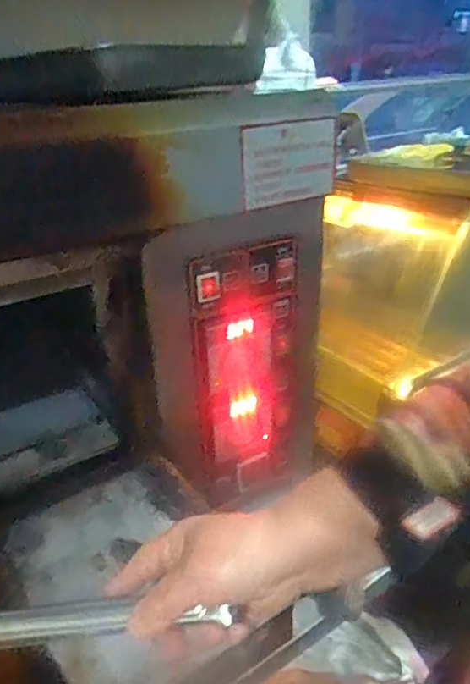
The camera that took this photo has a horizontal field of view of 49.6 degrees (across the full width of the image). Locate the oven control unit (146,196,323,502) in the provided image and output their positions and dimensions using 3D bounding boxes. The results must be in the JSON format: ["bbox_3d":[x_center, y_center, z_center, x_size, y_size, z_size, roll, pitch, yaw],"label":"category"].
[{"bbox_3d":[0.017,0.040,0.659,0.233,0.390,0.051,-18,31,-27],"label":"oven control unit"}]

